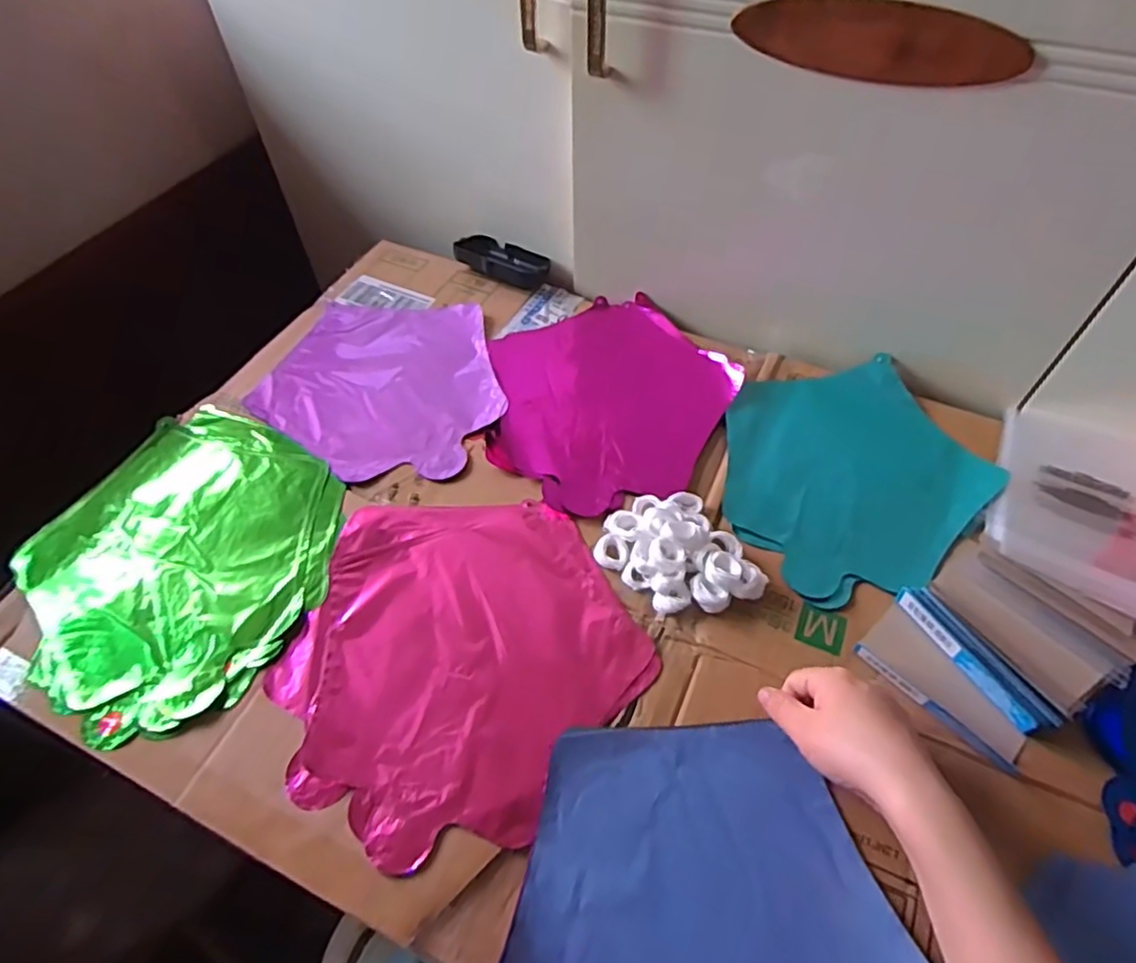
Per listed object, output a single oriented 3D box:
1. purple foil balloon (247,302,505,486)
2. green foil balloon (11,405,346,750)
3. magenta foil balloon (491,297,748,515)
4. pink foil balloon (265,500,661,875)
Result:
[{"bbox_3d":[-0.176,-0.092,0.646,0.226,0.017,0.223,0,54,1],"label":"purple foil balloon"},{"bbox_3d":[-0.302,0.055,0.526,0.237,0.021,0.247,29,59,20],"label":"green foil balloon"},{"bbox_3d":[0.034,-0.084,0.629,0.238,0.014,0.235,0,54,1],"label":"magenta foil balloon"},{"bbox_3d":[-0.083,0.118,0.484,0.241,0.005,0.253,-24,57,-16],"label":"pink foil balloon"}]

